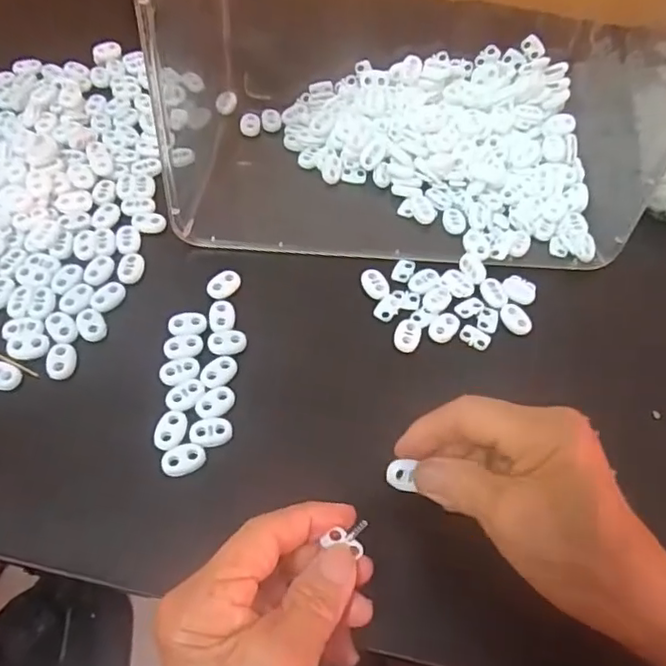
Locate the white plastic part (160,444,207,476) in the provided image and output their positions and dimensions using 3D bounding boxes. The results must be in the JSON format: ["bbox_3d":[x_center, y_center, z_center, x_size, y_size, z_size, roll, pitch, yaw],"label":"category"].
[{"bbox_3d":[-0.079,0.067,0.310,0.023,0.006,0.016,-15,61,-14],"label":"white plastic part"}]

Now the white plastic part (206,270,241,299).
[{"bbox_3d":[-0.069,-0.031,0.371,0.016,0.004,0.023,38,63,18],"label":"white plastic part"}]

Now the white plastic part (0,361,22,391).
[{"bbox_3d":[-0.186,0.022,0.324,0.022,0.004,0.015,20,59,7],"label":"white plastic part"}]

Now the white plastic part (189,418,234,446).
[{"bbox_3d":[-0.066,0.054,0.319,0.022,0.004,0.016,-14,60,-13],"label":"white plastic part"}]

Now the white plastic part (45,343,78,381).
[{"bbox_3d":[-0.155,0.016,0.335,0.016,0.005,0.022,1,58,-4],"label":"white plastic part"}]

